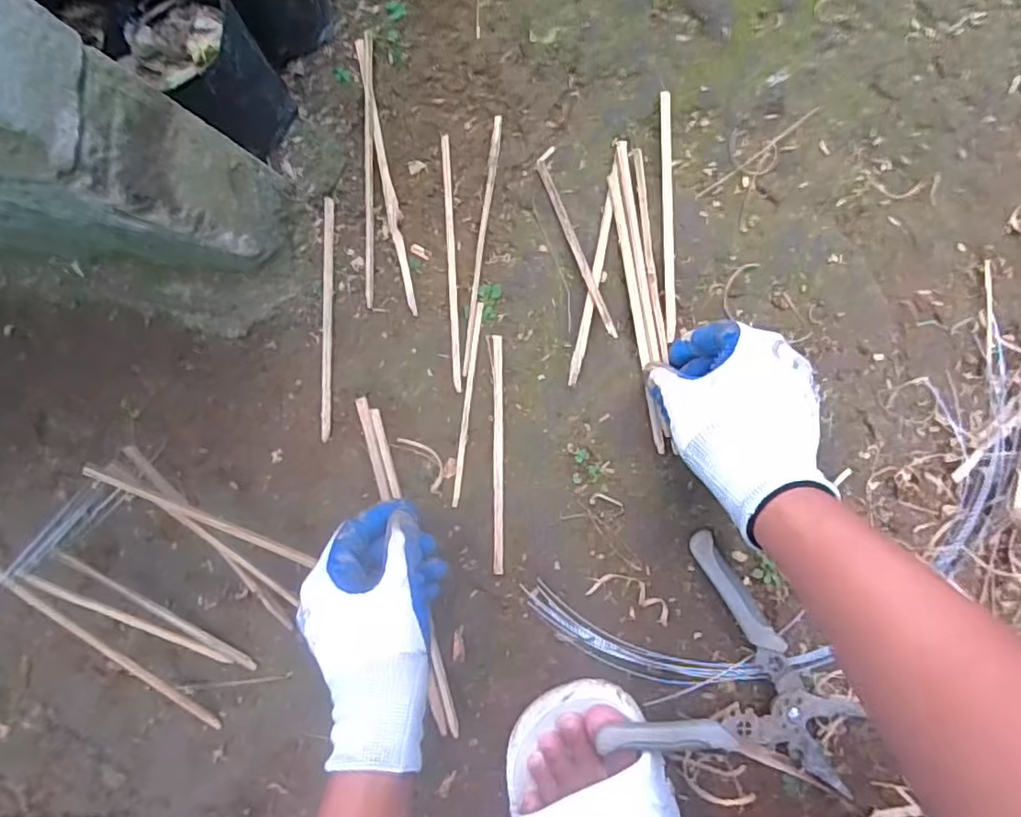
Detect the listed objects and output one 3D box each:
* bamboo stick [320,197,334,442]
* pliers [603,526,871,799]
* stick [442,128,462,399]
[{"bbox_3d":[-0.154,-0.073,0.512,0.008,0.013,0.197,3,91,9],"label":"bamboo stick"},{"bbox_3d":[0.177,0.204,0.438,0.173,0.042,0.166,27,95,8],"label":"pliers"},{"bbox_3d":[-0.049,-0.118,0.500,0.010,0.006,0.206,-3,90,9],"label":"stick"}]

